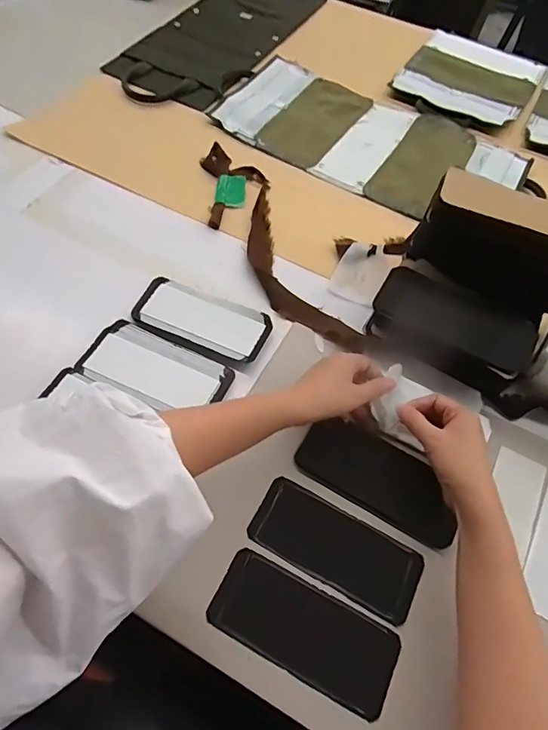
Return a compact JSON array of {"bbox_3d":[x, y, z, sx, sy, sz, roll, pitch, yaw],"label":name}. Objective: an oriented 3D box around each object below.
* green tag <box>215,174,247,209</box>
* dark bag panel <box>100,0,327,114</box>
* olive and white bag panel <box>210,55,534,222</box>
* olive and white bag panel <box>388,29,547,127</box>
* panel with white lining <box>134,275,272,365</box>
[{"bbox_3d":[-0.066,-0.269,0.699,0.044,0.004,0.065,2,62,-2],"label":"green tag"},{"bbox_3d":[-0.106,-0.667,0.916,0.240,0.016,0.521,27,64,11],"label":"dark bag panel"},{"bbox_3d":[0.159,-0.388,0.776,0.500,0.012,0.239,28,64,12],"label":"olive and white bag panel"},{"bbox_3d":[0.377,-0.553,0.887,0.235,0.018,0.290,30,64,12],"label":"olive and white bag panel"},{"bbox_3d":[-0.090,-0.060,0.570,0.168,0.010,0.078,20,63,8],"label":"panel with white lining"}]

